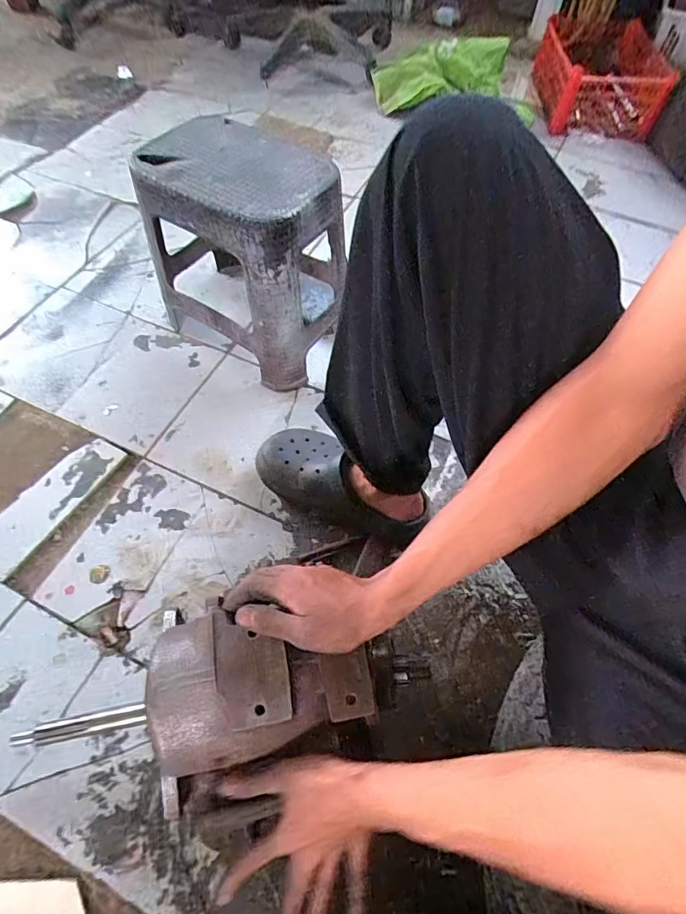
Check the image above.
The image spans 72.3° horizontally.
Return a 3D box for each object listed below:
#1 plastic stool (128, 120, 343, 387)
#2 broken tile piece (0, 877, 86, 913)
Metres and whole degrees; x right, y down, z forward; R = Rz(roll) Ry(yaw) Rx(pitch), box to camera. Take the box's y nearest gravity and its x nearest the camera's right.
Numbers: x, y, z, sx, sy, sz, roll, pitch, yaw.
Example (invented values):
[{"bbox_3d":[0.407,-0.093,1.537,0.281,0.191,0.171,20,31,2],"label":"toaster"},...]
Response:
[{"bbox_3d":[-0.152,-0.334,0.785,0.301,0.308,0.224,32,63,15],"label":"plastic stool"},{"bbox_3d":[-0.323,0.468,0.489,0.108,0.011,0.047,-2,60,-3],"label":"broken tile piece"}]

